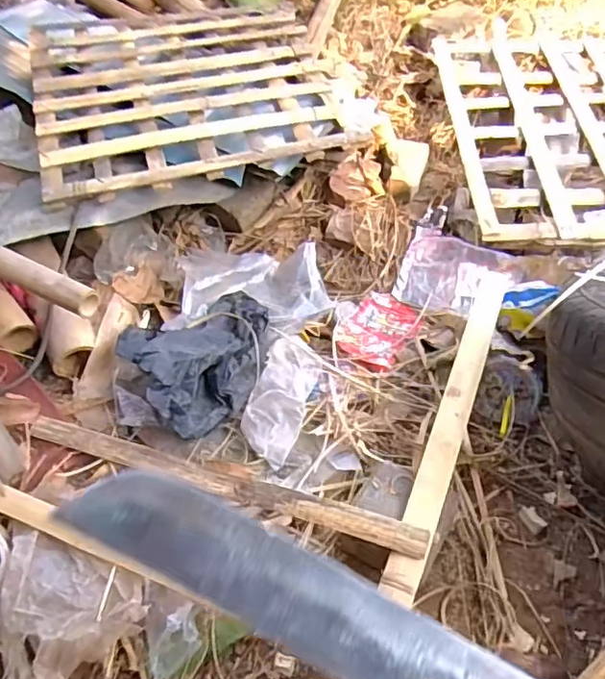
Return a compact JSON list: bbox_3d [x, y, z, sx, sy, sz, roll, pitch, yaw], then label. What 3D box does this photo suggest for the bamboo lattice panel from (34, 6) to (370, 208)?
[{"bbox_3d":[-0.225,-0.481,1.094,0.513,0.042,0.568,-12,49,-9],"label":"bamboo lattice panel"}]

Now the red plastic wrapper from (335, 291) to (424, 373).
[{"bbox_3d":[0.115,-0.012,0.898,0.107,0.025,0.171,23,41,22],"label":"red plastic wrapper"}]

